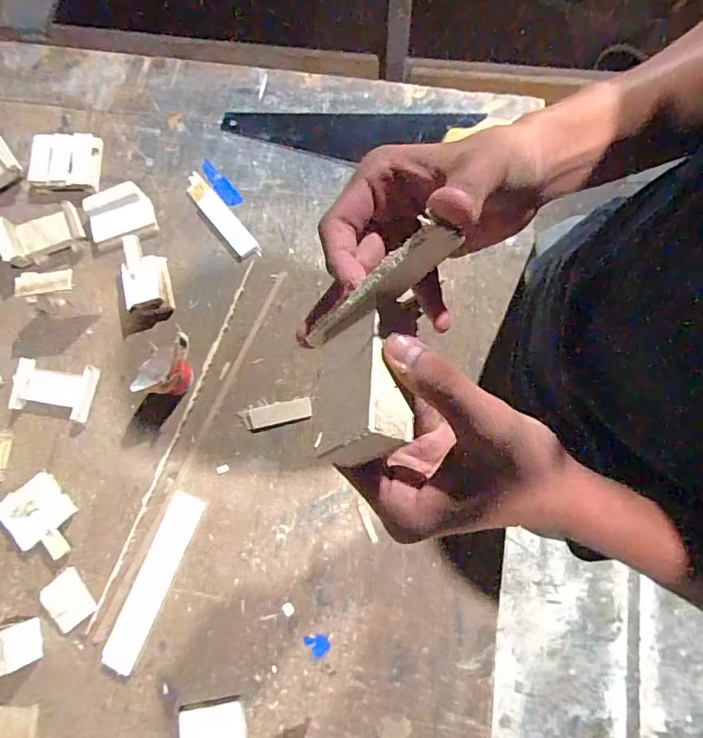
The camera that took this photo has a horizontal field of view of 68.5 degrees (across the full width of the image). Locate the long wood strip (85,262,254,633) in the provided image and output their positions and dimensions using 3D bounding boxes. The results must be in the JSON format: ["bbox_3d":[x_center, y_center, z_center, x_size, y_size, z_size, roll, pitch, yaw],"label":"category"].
[{"bbox_3d":[-0.213,0.082,0.630,0.013,0.009,0.472,21,82,6],"label":"long wood strip"}]

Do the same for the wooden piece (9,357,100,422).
[{"bbox_3d":[-0.369,0.023,0.640,0.099,0.014,0.066,10,81,4],"label":"wooden piece"}]

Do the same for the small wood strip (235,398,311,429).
[{"bbox_3d":[-0.093,0.054,0.635,0.087,0.007,0.026,-12,80,0],"label":"small wood strip"}]

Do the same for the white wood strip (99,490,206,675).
[{"bbox_3d":[-0.231,0.245,0.604,0.041,0.010,0.202,22,82,6],"label":"white wood strip"}]

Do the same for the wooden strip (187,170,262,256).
[{"bbox_3d":[-0.174,-0.202,0.678,0.030,0.004,0.134,-40,81,-4],"label":"wooden strip"}]

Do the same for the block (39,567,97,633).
[{"bbox_3d":[-0.331,0.269,0.603,0.046,0.009,0.058,-40,81,-4],"label":"block"}]

